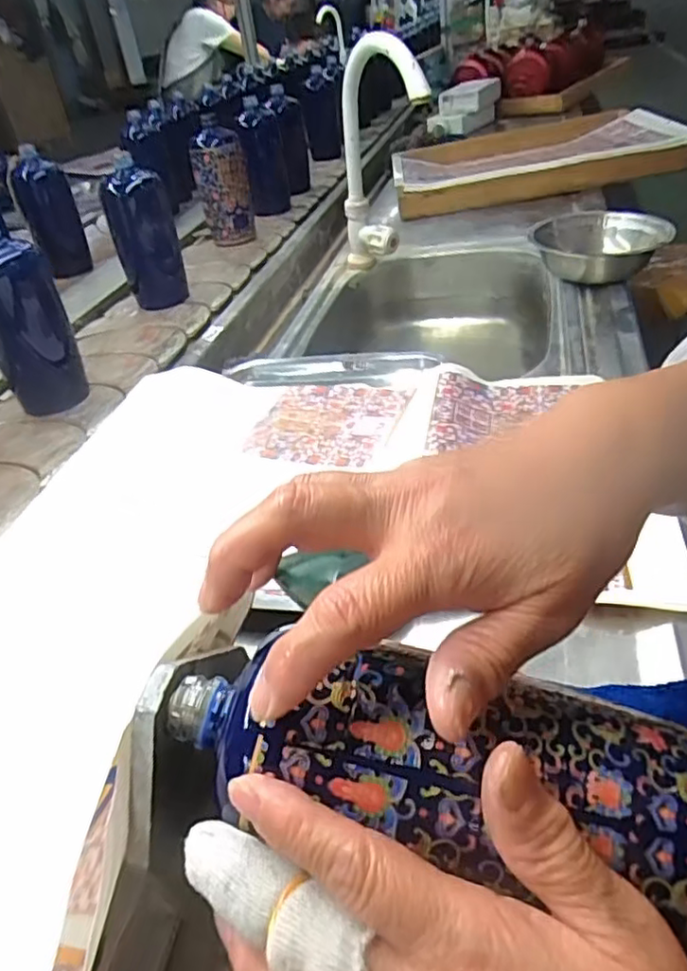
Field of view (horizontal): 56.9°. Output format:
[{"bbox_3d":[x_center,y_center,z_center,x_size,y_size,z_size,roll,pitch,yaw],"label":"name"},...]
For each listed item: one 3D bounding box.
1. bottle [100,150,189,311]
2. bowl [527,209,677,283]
[{"bbox_3d":[-0.269,-0.341,0.869,0.085,0.170,0.087,-13,40,-12],"label":"bottle"},{"bbox_3d":[0.305,-0.286,0.765,0.149,0.045,0.149,-2,39,2],"label":"bowl"}]

